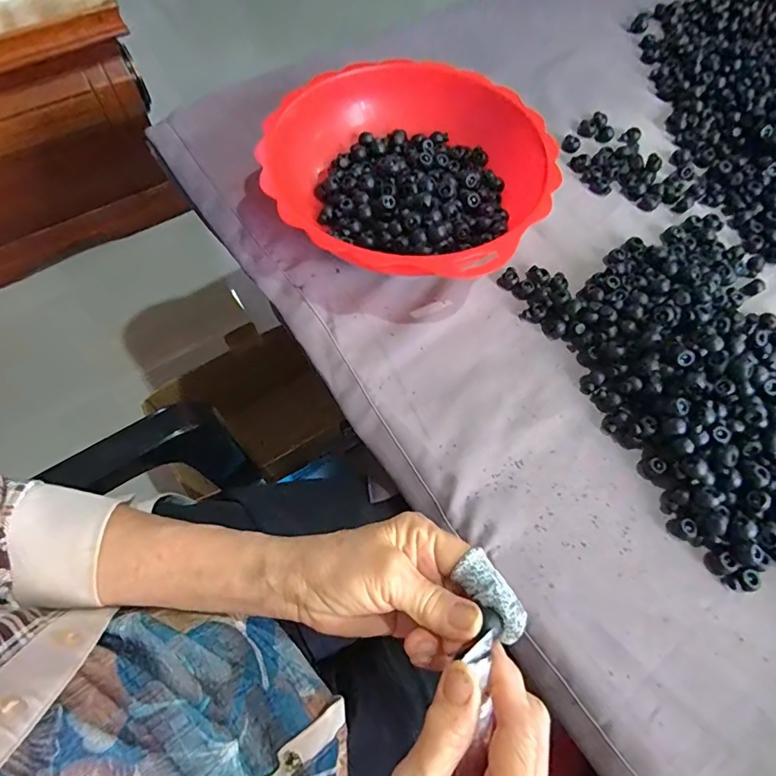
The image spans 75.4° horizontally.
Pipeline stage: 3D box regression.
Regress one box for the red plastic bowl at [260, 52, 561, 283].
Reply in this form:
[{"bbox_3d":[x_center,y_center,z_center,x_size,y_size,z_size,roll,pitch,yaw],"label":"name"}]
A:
[{"bbox_3d":[0.017,-0.179,0.443,0.232,0.073,0.232,0,62,0],"label":"red plastic bowl"}]

